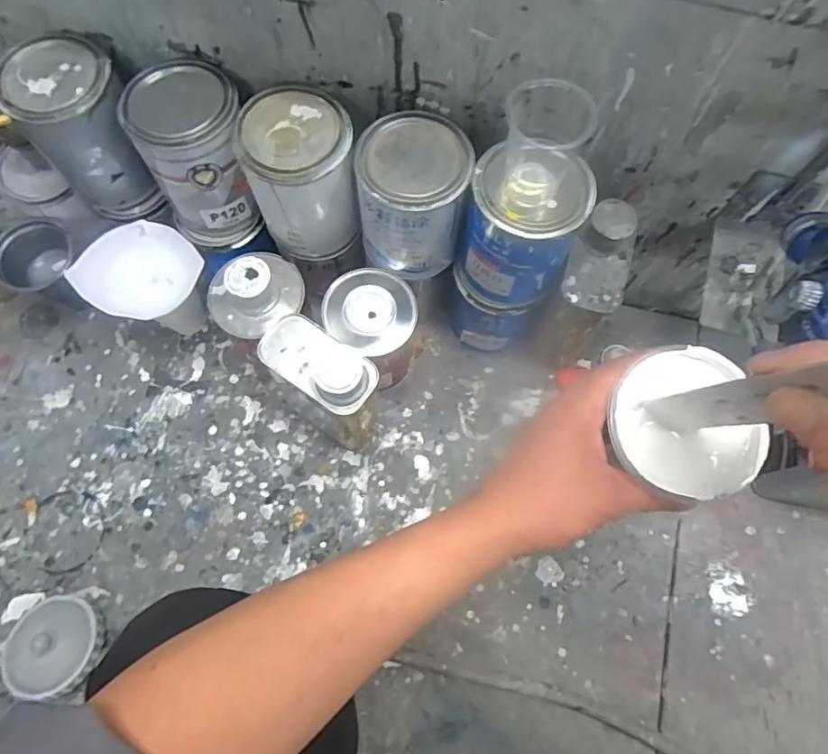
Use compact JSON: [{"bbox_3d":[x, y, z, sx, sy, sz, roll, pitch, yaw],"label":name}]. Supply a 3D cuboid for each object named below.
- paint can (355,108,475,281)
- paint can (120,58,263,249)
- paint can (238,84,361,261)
[{"bbox_3d":[0.000,-0.172,0.558,0.099,0.124,0.101,0,71,-1],"label":"paint can"},{"bbox_3d":[-0.217,-0.221,0.571,0.108,0.141,0.102,0,71,-1],"label":"paint can"},{"bbox_3d":[-0.108,-0.196,0.566,0.098,0.140,0.094,0,71,-1],"label":"paint can"}]

